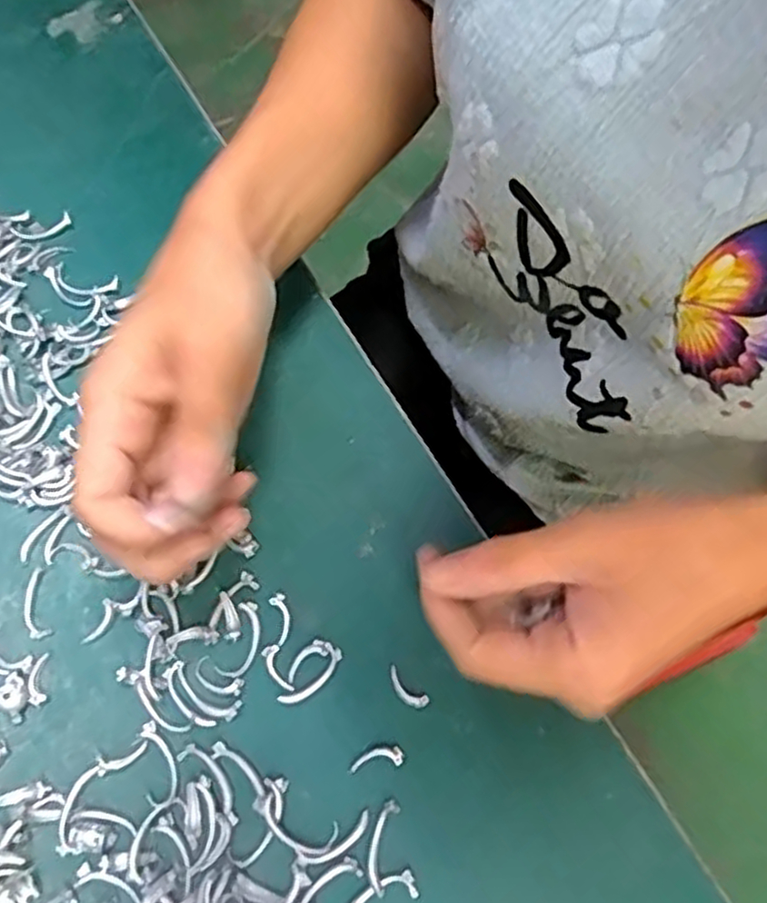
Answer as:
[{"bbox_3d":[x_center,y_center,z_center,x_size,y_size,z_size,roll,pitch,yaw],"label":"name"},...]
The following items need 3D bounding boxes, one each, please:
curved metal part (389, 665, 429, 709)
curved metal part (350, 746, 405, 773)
[{"bbox_3d":[0.009,0.094,0.287,0.020,0.004,0.008,41,71,15],"label":"curved metal part"},{"bbox_3d":[-0.003,0.118,0.276,0.020,0.004,0.007,-7,67,-5],"label":"curved metal part"}]

